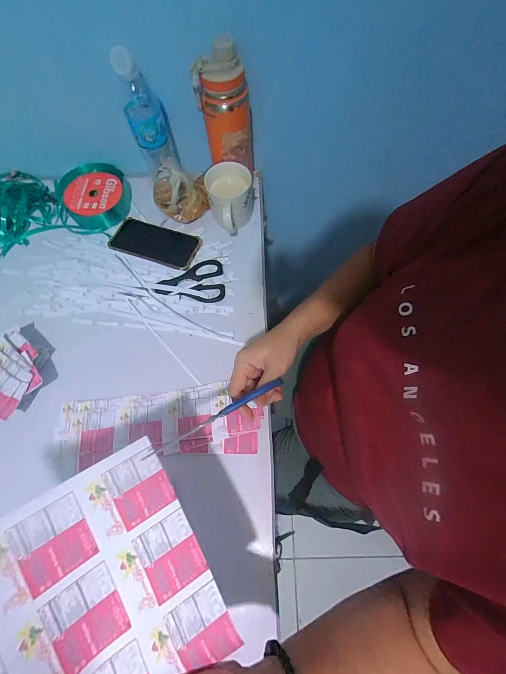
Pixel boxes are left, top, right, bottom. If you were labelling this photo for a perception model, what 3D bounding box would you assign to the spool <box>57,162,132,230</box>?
[{"bbox_3d":[-0.314,-0.289,0.571,0.132,0.049,0.122,0,70,0],"label":"spool"}]

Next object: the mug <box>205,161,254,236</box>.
[{"bbox_3d":[-0.040,-0.250,0.528,0.081,0.091,0.090,-6,70,-2],"label":"mug"}]

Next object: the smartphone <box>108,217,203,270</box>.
[{"bbox_3d":[-0.190,-0.182,0.544,0.170,0.008,0.082,18,71,7],"label":"smartphone"}]

